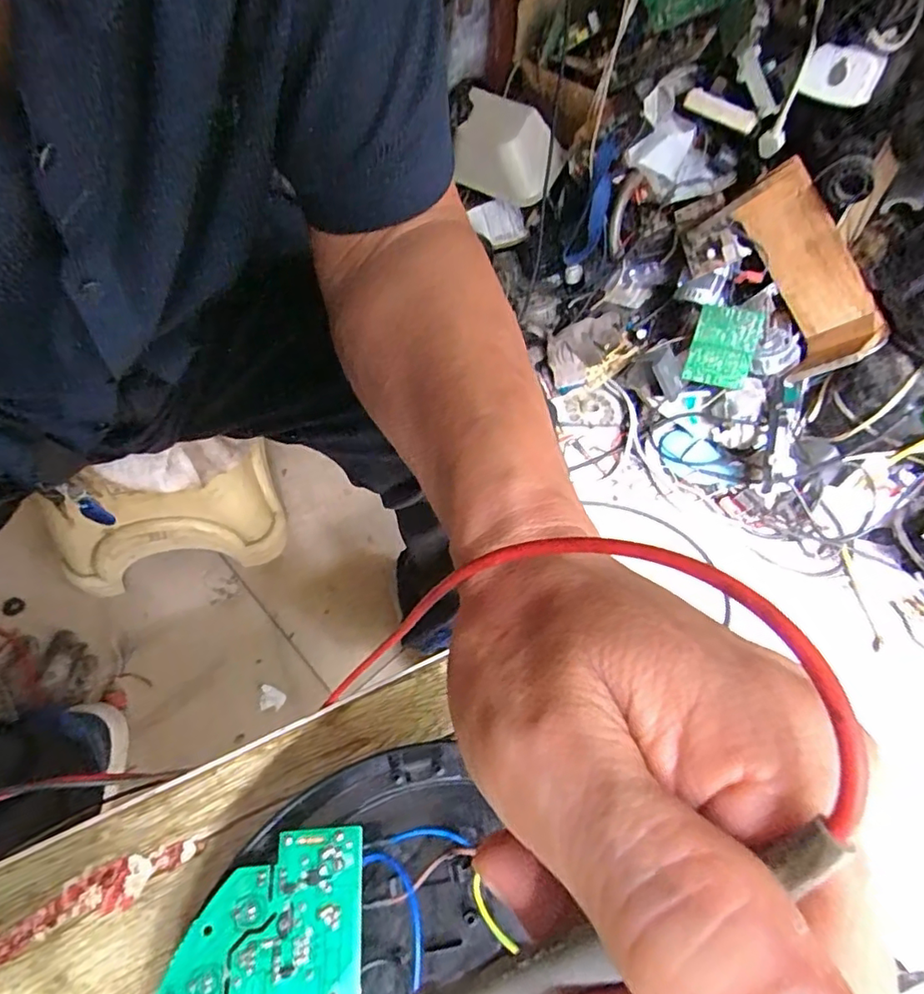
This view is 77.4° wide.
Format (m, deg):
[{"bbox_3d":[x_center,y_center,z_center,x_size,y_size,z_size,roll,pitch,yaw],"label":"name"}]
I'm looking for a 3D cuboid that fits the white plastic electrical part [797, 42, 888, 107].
[{"bbox_3d":[0.485,-0.539,0.738,0.087,0.053,0.035,28,61,14],"label":"white plastic electrical part"}]

